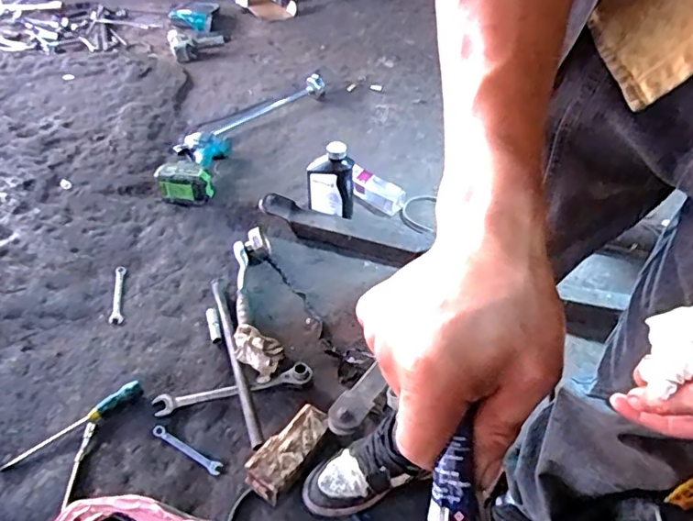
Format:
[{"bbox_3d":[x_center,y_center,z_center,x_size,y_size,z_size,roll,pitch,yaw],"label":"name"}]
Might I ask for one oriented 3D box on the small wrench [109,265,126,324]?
[{"bbox_3d":[-0.488,0.068,1.160,0.024,0.006,0.162,-6,45,-13],"label":"small wrench"}]

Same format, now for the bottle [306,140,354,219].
[{"bbox_3d":[-0.039,-0.186,1.258,0.106,0.184,0.054,2,45,0],"label":"bottle"}]

